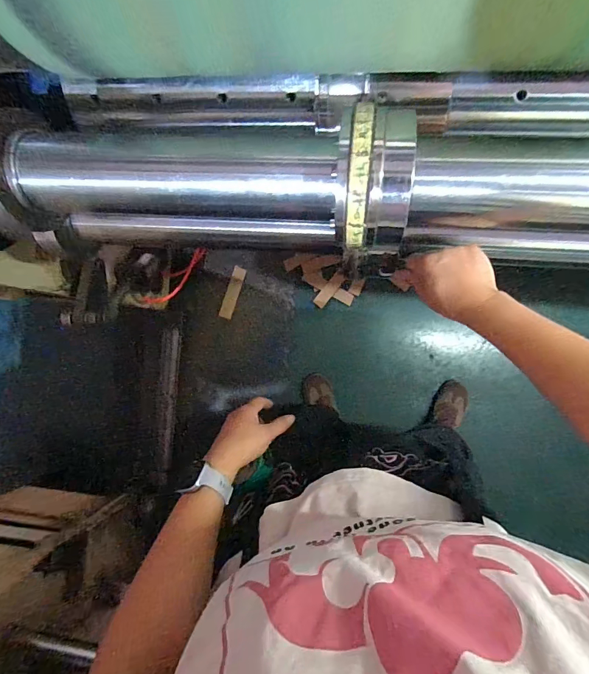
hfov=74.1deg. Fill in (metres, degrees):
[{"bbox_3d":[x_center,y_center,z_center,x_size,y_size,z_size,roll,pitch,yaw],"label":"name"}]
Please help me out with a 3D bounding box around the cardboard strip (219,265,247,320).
[{"bbox_3d":[-0.208,-0.149,1.322,0.044,0.007,0.175,18,97,-17],"label":"cardboard strip"}]

